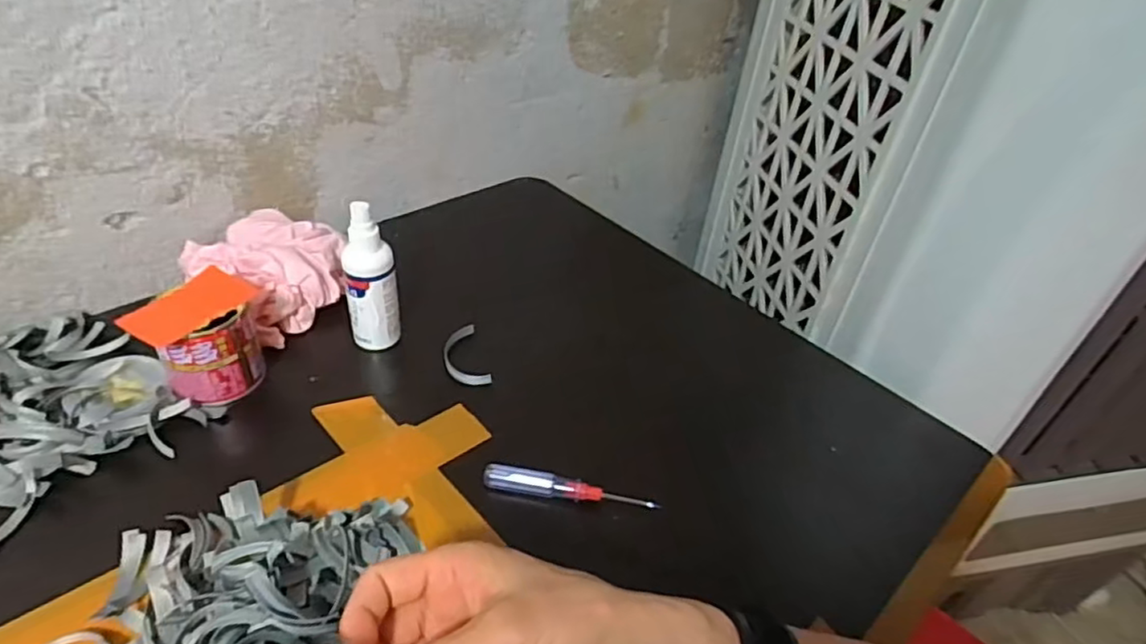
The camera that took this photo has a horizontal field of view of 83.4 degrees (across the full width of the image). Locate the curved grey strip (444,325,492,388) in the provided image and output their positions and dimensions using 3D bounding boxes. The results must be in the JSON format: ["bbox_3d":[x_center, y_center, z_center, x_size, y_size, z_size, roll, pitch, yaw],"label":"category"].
[{"bbox_3d":[-0.092,0.029,0.540,0.031,0.010,0.069,-10,42,-18],"label":"curved grey strip"}]

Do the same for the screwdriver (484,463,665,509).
[{"bbox_3d":[-0.002,0.117,0.450,0.119,0.015,0.013,10,39,4],"label":"screwdriver"}]

